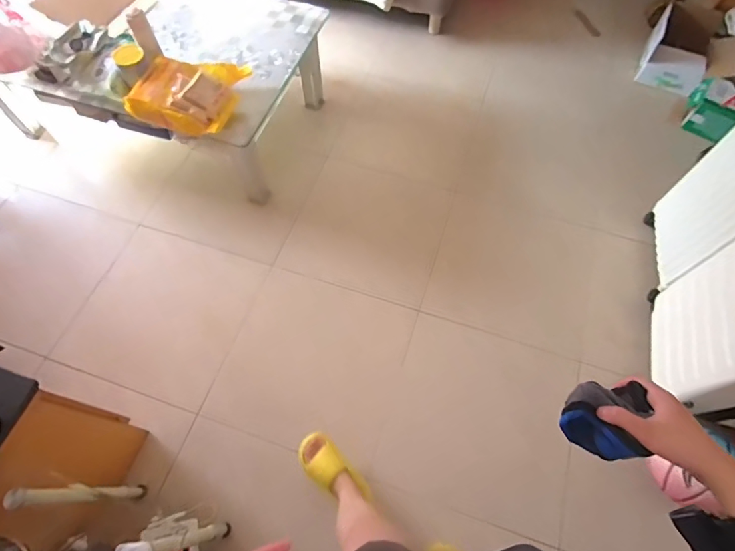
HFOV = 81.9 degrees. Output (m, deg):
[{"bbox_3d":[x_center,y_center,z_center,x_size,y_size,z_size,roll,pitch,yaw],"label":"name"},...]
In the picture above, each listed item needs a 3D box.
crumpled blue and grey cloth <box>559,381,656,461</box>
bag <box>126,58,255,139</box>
[{"bbox_3d":[0.275,0.165,0.500,0.083,0.051,0.087,19,63,8],"label":"crumpled blue and grey cloth"},{"bbox_3d":[-0.596,-0.611,1.417,0.351,0.104,0.271,3,62,0],"label":"bag"}]

